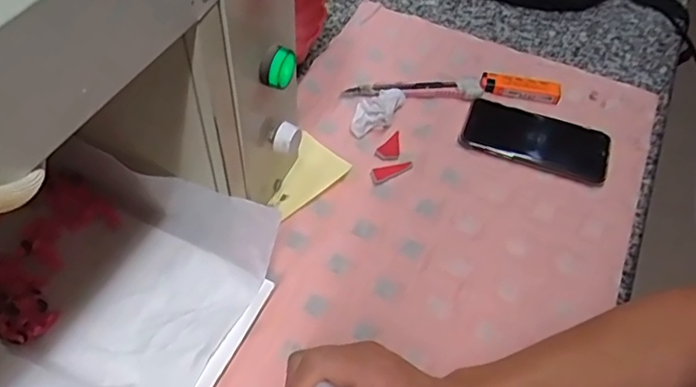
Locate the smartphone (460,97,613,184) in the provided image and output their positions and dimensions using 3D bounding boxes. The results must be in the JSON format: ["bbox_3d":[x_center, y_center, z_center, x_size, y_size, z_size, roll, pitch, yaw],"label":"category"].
[{"bbox_3d":[0.183,-0.056,0.547,0.137,0.008,0.072,18,53,10],"label":"smartphone"}]

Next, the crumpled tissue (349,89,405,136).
[{"bbox_3d":[0.028,-0.083,0.553,0.039,0.016,0.064,20,53,12],"label":"crumpled tissue"}]

